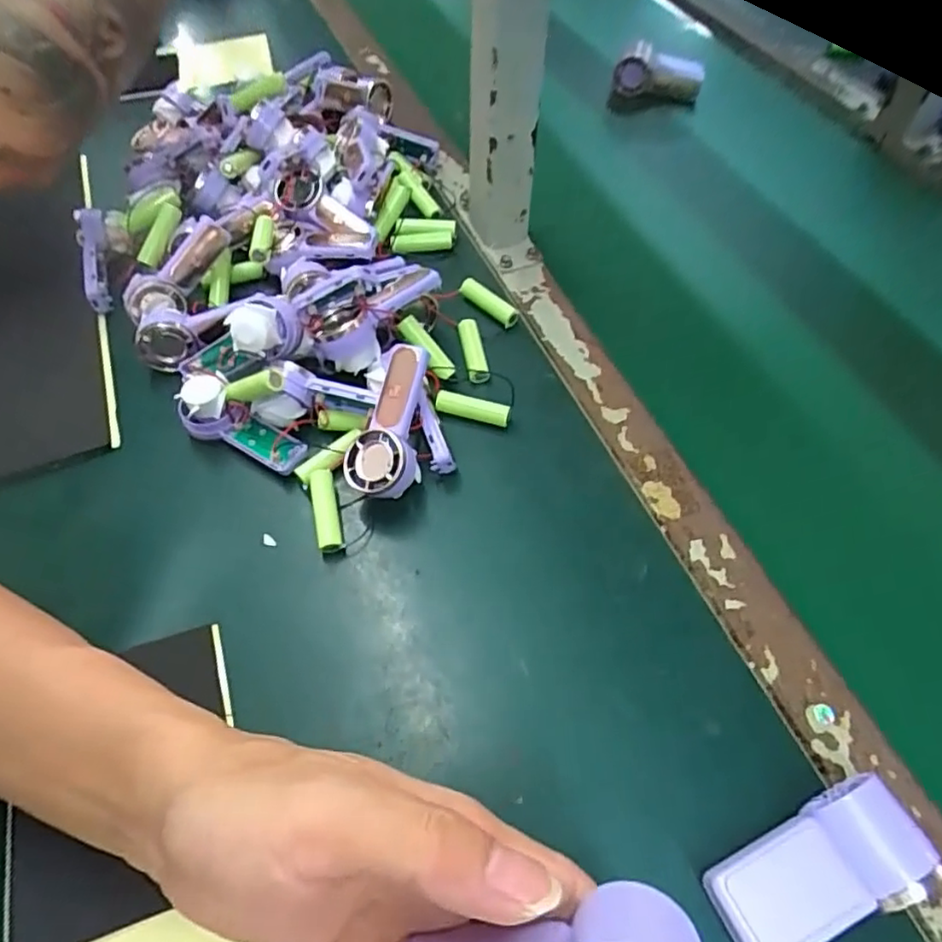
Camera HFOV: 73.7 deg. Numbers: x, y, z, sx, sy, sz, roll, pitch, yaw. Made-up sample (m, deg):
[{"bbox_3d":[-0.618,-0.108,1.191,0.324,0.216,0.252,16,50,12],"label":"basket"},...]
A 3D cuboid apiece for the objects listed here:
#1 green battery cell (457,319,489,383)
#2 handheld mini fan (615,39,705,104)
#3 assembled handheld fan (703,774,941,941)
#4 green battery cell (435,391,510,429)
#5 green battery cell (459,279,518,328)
[{"bbox_3d":[0.002,-0.085,0.450,0.015,0.015,0.052,-8,58,-5],"label":"green battery cell"},{"bbox_3d":[0.189,-0.401,0.635,0.093,0.041,0.032,-3,56,-22],"label":"handheld mini fan"},{"bbox_3d":[0.146,0.174,0.272,0.085,0.043,0.043,-23,60,-13],"label":"assembled handheld fan"},{"bbox_3d":[0.001,-0.041,0.427,0.051,0.014,0.013,14,59,9],"label":"green battery cell"},{"bbox_3d":[0.014,-0.127,0.479,0.052,0.016,0.014,38,65,22],"label":"green battery cell"}]

